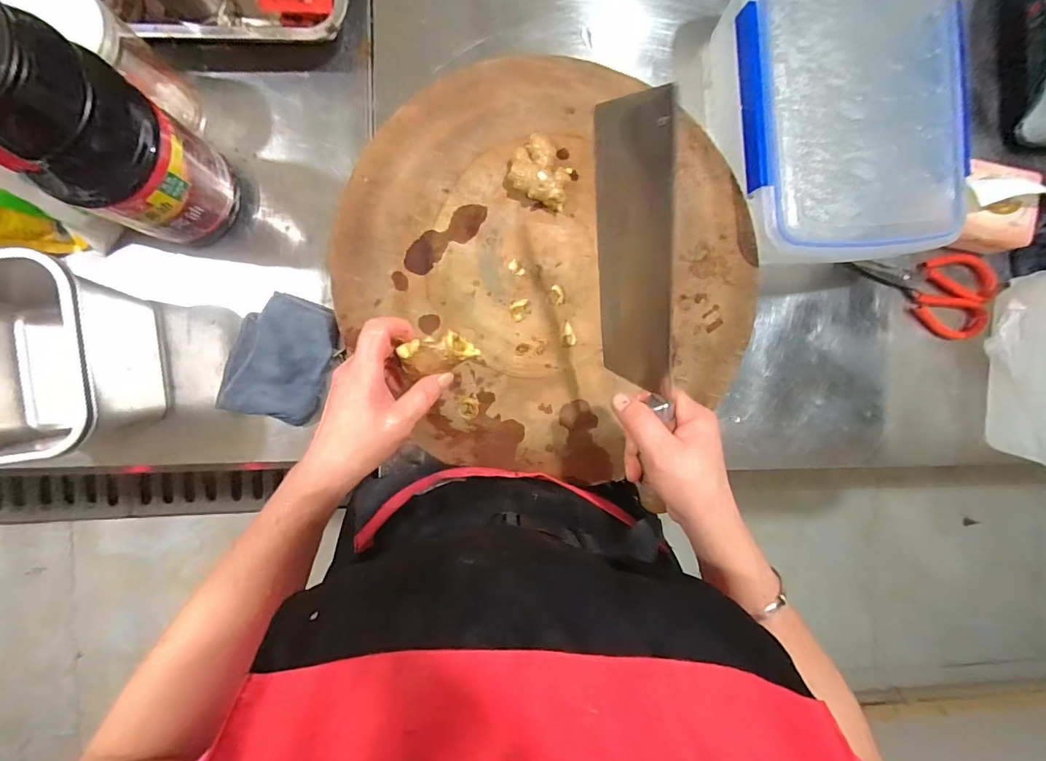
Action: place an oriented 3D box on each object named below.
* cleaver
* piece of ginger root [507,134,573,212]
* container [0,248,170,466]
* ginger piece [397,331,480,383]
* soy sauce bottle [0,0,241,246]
[{"bbox_3d":[0.086,-0.046,0.344,0.023,0.086,0.297,-10,114,-5],"label":"cleaver"},{"bbox_3d":[0.018,-0.207,0.441,0.059,0.028,0.056,17,91,-6],"label":"piece of ginger root"},{"bbox_3d":[-0.478,-0.025,0.438,0.175,0.137,0.182,-4,93,-5],"label":"container"},{"bbox_3d":[-0.067,-0.021,0.351,0.060,0.023,0.028,-17,94,-4],"label":"ginger piece"},{"bbox_3d":[-0.350,-0.198,0.347,0.087,0.286,0.114,26,90,-6],"label":"soy sauce bottle"}]

